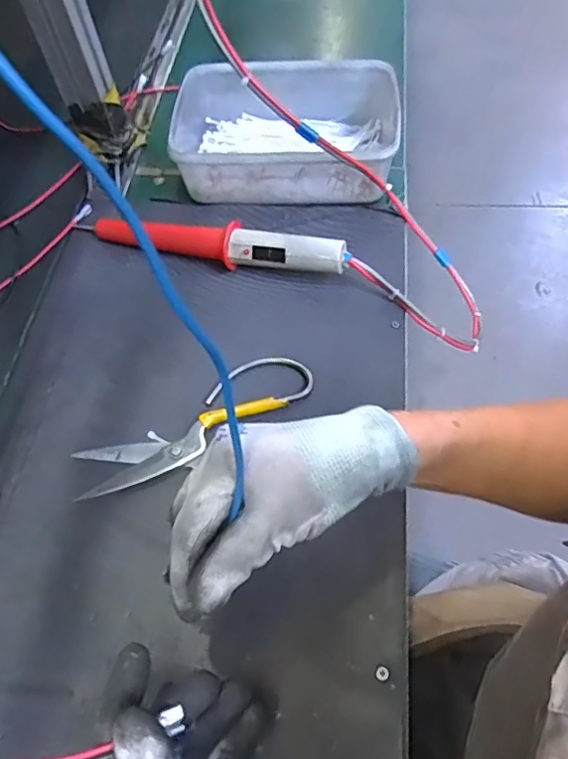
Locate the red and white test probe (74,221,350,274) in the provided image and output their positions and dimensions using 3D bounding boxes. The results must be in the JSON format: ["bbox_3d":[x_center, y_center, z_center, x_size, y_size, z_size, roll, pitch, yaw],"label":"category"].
[{"bbox_3d":[-0.072,-0.128,0.527,0.266,0.040,0.029,14,61,13],"label":"red and white test probe"}]

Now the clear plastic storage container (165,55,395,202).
[{"bbox_3d":[0.003,-0.255,0.581,0.221,0.067,0.156,-1,59,5],"label":"clear plastic storage container"}]

